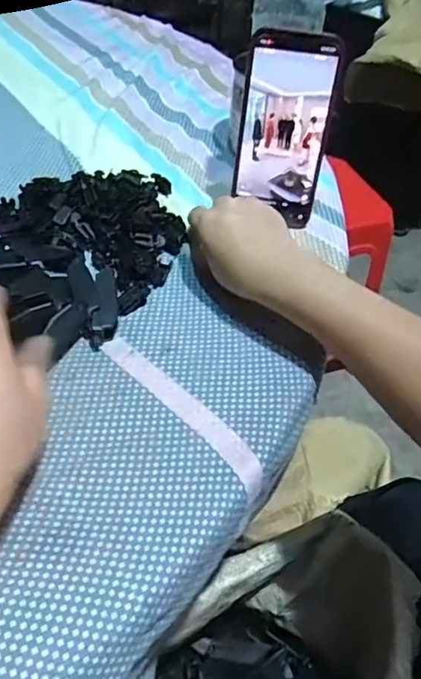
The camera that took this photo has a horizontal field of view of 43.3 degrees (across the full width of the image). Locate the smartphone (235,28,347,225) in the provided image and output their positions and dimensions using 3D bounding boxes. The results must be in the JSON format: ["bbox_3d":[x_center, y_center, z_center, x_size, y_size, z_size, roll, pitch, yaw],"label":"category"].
[{"bbox_3d":[0.065,-0.180,0.460,0.076,0.153,0.006,7,32,1],"label":"smartphone"}]

